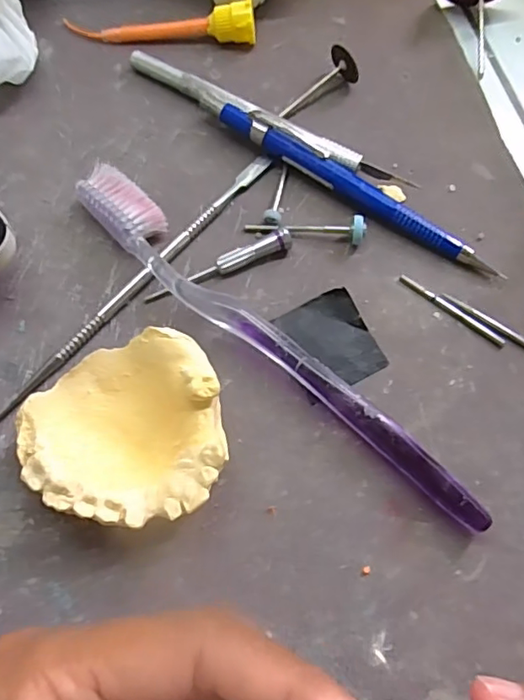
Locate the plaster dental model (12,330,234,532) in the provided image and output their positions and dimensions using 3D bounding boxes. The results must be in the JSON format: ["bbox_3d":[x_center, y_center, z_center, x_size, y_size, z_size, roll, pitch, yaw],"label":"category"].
[{"bbox_3d":[-0.043,0.028,0.177,0.061,0.023,0.057,-18,71,-7],"label":"plaster dental model"}]

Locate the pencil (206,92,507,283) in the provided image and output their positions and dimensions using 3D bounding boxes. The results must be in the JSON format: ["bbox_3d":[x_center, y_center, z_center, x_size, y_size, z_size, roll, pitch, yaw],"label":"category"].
[{"bbox_3d":[0.033,-0.067,0.219,0.134,0.012,0.011,32,73,11],"label":"pencil"}]

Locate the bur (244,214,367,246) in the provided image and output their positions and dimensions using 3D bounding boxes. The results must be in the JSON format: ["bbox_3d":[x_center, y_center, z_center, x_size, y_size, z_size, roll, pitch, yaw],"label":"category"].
[{"bbox_3d":[0.017,-0.048,0.213,0.046,0.010,0.009,8,70,3],"label":"bur"}]

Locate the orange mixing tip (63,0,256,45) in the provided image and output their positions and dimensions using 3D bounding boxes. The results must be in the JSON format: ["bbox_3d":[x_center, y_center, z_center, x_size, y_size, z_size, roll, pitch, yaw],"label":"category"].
[{"bbox_3d":[-0.047,-0.147,0.249,0.087,0.016,0.014,1,70,0],"label":"orange mixing tip"}]

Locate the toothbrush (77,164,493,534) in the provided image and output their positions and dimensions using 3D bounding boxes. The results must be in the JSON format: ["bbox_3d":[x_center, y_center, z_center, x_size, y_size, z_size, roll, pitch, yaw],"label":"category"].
[{"bbox_3d":[-0.002,-0.004,0.194,0.021,0.013,0.184,-41,75,-14],"label":"toothbrush"}]

